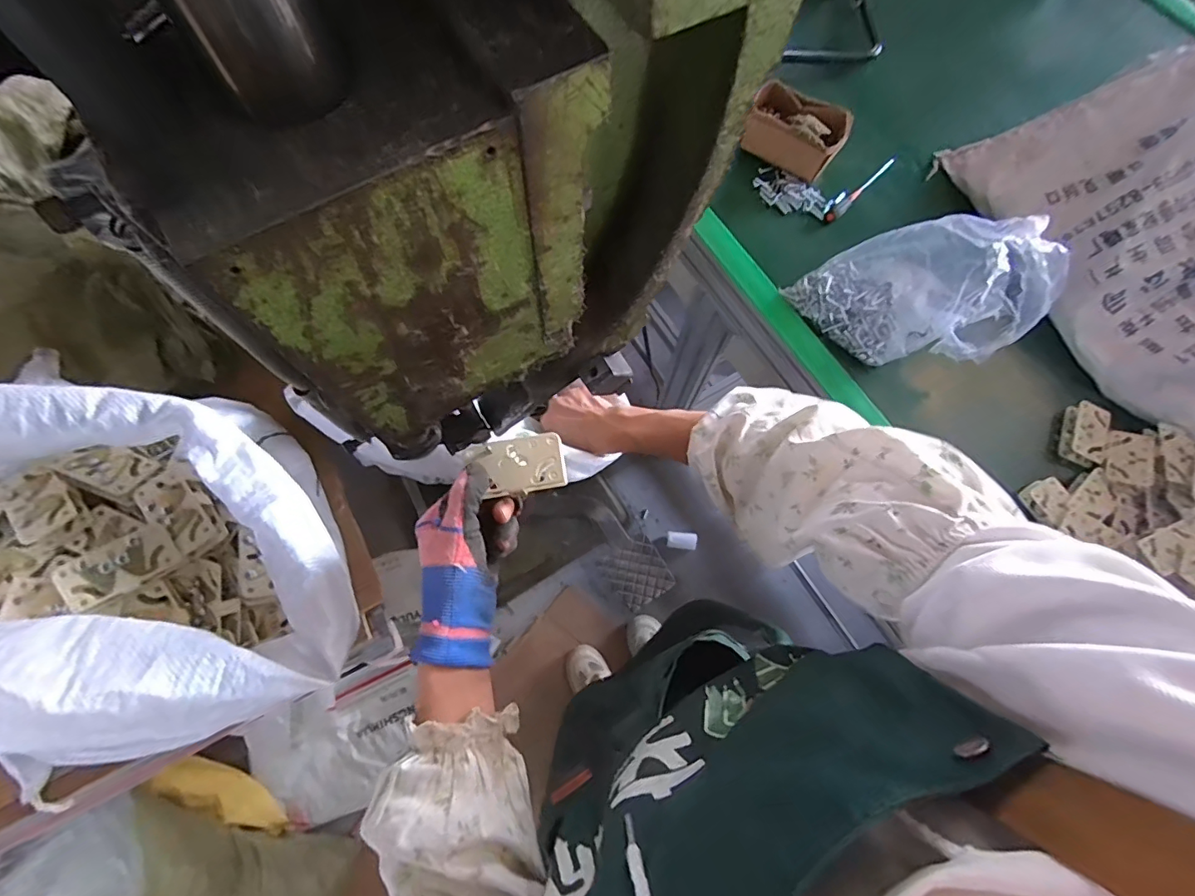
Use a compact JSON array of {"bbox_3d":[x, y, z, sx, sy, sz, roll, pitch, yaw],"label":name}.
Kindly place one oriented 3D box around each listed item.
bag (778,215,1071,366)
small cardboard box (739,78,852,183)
[{"bbox_3d":[0.392,-0.196,0.617,0.140,0.191,0.225,-38,76,-13],"label":"bag"},{"bbox_3d":[0.301,-0.484,0.781,0.151,0.068,0.098,29,73,8],"label":"small cardboard box"}]

